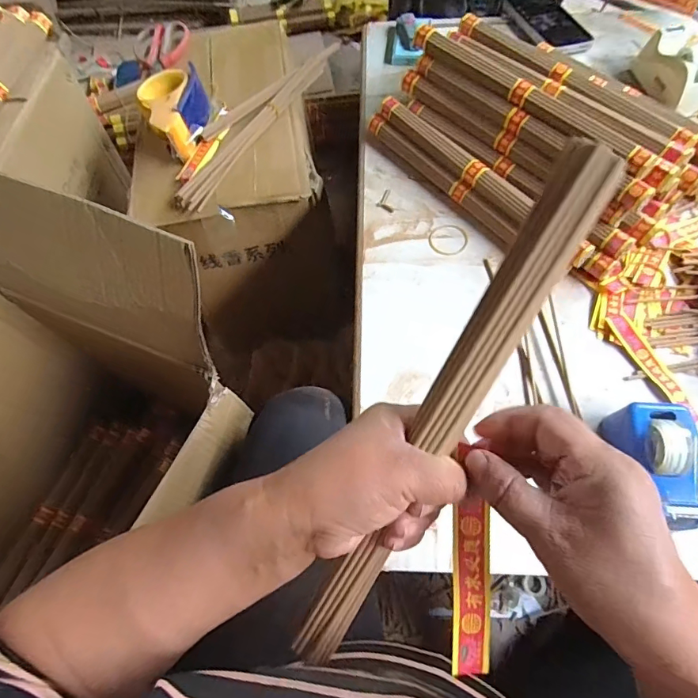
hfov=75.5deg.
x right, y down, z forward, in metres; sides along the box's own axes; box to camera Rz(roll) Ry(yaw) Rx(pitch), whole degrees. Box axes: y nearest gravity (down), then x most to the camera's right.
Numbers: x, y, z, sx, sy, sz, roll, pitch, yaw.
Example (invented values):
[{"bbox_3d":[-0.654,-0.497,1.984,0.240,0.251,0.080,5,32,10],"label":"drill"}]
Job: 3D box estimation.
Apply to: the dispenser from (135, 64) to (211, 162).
[{"bbox_3d":[-0.249,-0.350,0.657,0.094,0.050,0.161,-21,65,-7],"label":"dispenser"}]

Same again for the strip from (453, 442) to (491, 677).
[{"bbox_3d":[0.067,0.129,0.244,0.019,0.006,0.088,2,84,4],"label":"strip"}]

